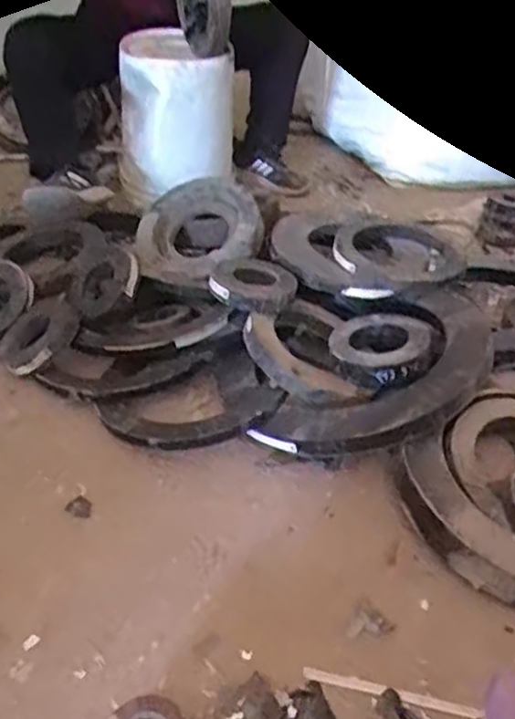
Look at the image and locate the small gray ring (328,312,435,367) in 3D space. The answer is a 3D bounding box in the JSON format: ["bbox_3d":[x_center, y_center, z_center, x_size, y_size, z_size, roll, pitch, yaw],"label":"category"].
[{"bbox_3d":[0.203,-0.039,1.129,0.159,0.023,0.159,-6,35,4],"label":"small gray ring"}]

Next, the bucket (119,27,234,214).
[{"bbox_3d":[-0.183,-0.537,1.591,0.260,0.361,0.260,-1,38,-8],"label":"bucket"}]

